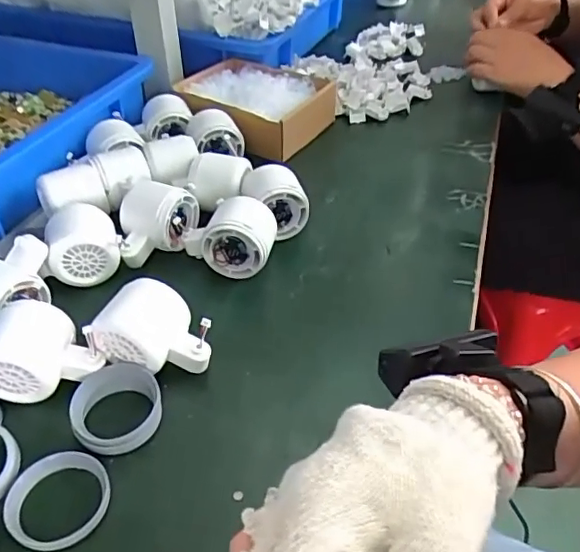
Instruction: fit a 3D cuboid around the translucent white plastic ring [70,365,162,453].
[{"bbox_3d":[-0.117,0.089,0.380,0.060,0.019,0.058,-1,42,1],"label":"translucent white plastic ring"}]

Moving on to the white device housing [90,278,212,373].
[{"bbox_3d":[-0.094,0.042,0.408,0.076,0.055,0.054,13,43,14],"label":"white device housing"}]

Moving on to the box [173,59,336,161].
[{"bbox_3d":[-0.039,-0.220,0.715,0.182,0.056,0.156,22,46,23],"label":"box"}]

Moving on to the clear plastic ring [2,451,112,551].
[{"bbox_3d":[-0.142,0.136,0.343,0.059,0.010,0.058,0,42,0],"label":"clear plastic ring"}]

